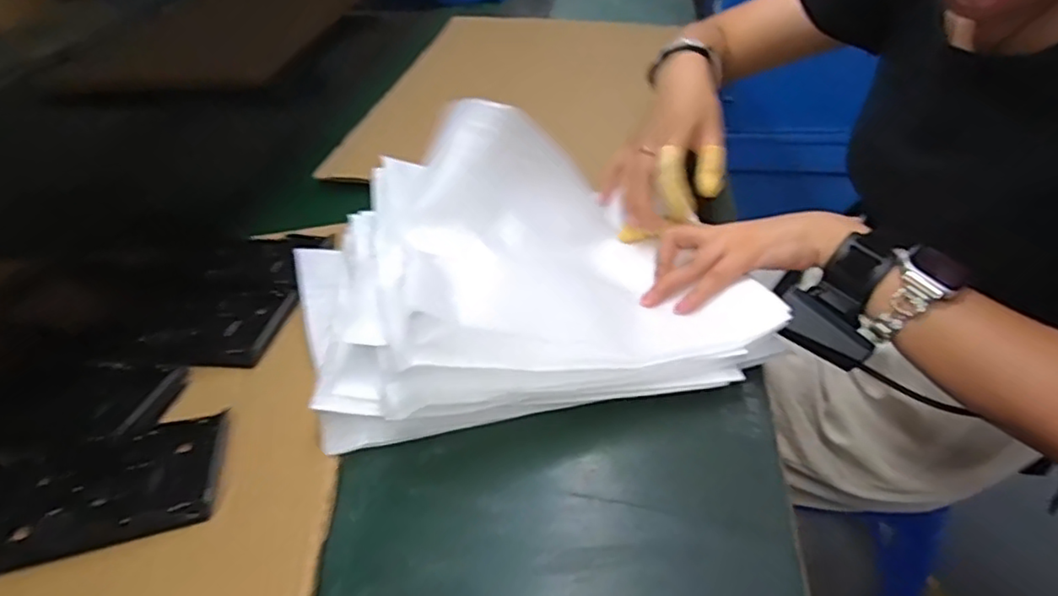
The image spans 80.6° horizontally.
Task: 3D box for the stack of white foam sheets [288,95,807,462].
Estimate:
[{"bbox_3d":[-0.004,-0.031,0.426,0.319,0.148,0.184,-10,40,-5],"label":"stack of white foam sheets"}]

